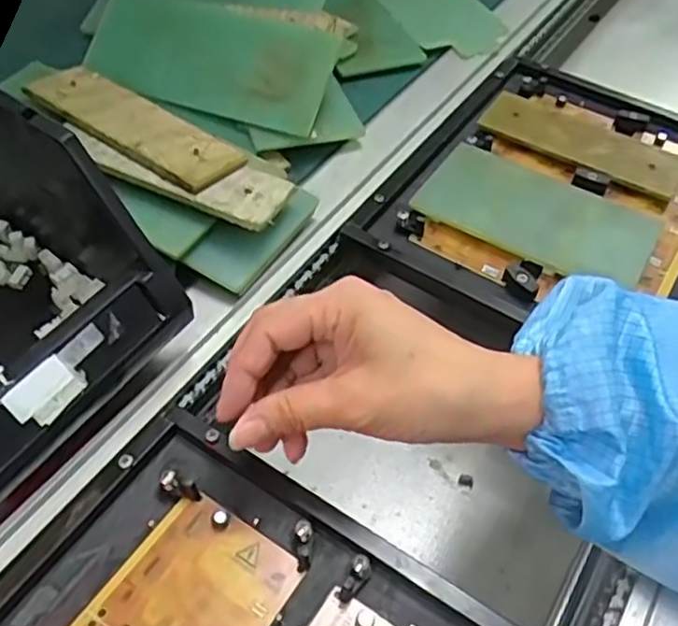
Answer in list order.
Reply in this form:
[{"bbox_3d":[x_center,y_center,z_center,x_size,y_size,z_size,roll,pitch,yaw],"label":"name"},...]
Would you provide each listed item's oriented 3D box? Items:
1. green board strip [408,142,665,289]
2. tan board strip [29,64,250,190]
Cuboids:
[{"bbox_3d":[0.139,-0.072,0.486,0.156,0.009,0.089,26,52,16],"label":"green board strip"},{"bbox_3d":[-0.131,-0.121,0.444,0.144,0.006,0.050,30,51,16],"label":"tan board strip"}]

